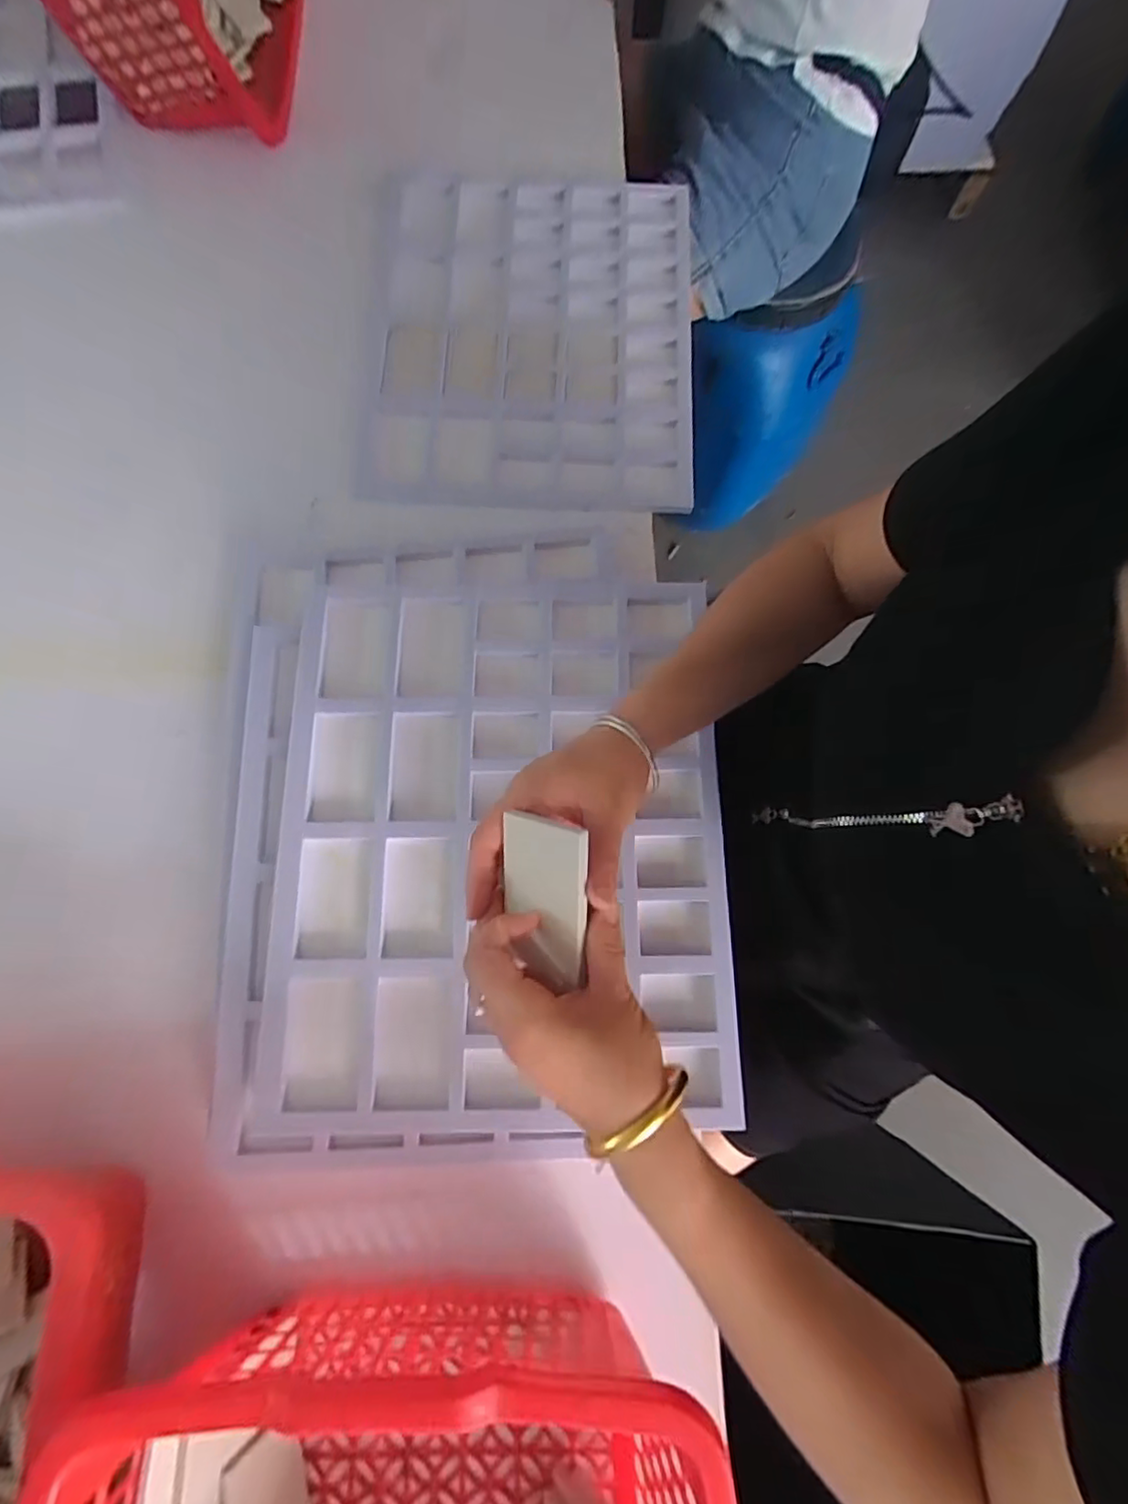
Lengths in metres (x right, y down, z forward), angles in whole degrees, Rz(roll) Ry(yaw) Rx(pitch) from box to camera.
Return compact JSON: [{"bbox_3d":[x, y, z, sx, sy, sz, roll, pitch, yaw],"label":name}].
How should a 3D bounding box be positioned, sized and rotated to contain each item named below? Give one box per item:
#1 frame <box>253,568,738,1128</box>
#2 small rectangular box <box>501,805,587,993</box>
[{"bbox_3d":[-0.052,0.060,0.484,0.346,0.026,0.423,-1,76,-2],"label":"frame"},{"bbox_3d":[-0.011,0.082,0.337,0.057,0.007,0.092,7,101,39],"label":"small rectangular box"}]

